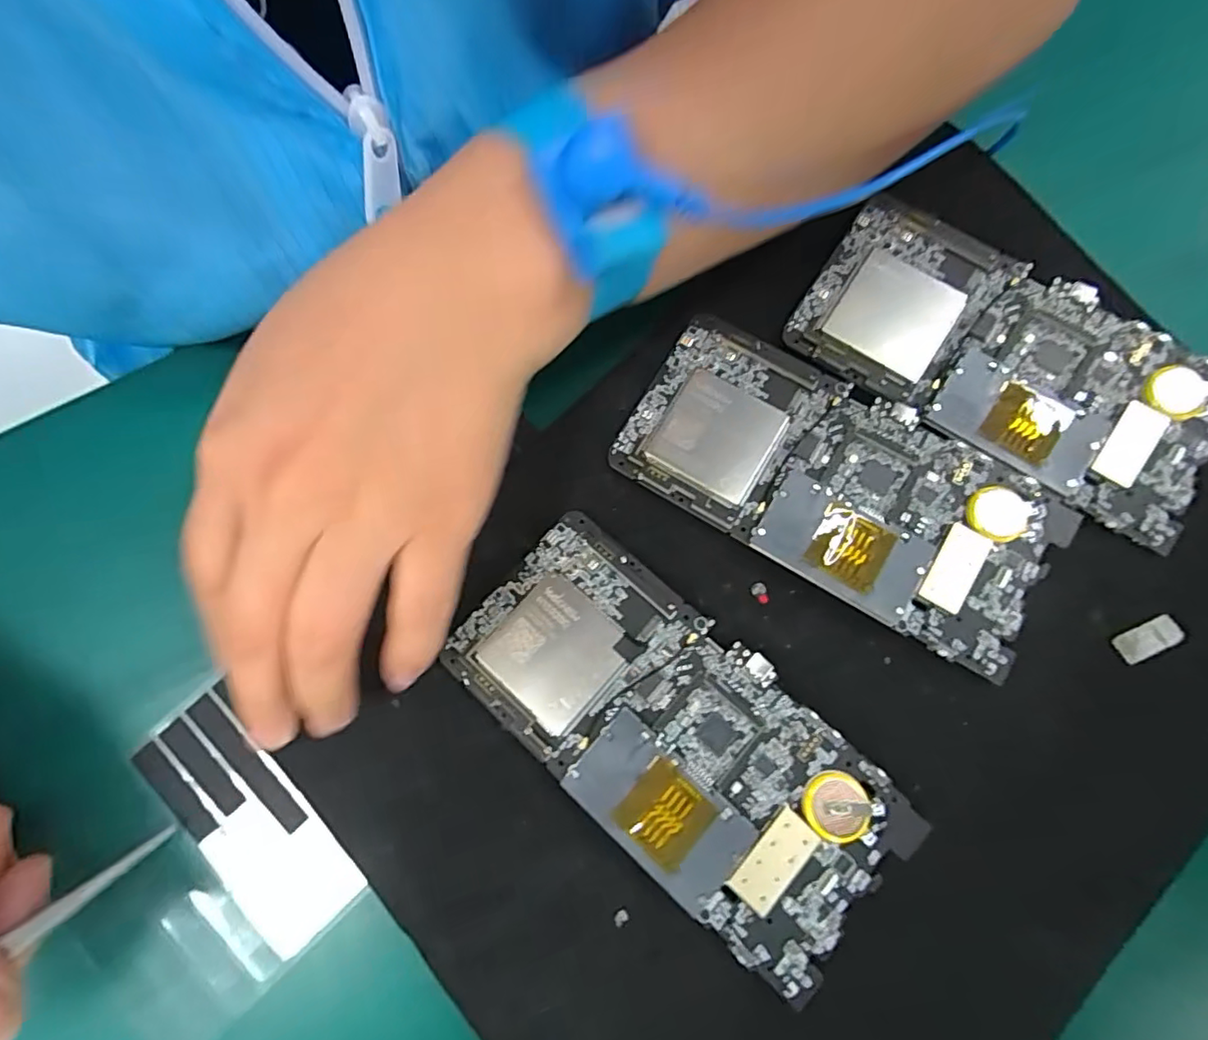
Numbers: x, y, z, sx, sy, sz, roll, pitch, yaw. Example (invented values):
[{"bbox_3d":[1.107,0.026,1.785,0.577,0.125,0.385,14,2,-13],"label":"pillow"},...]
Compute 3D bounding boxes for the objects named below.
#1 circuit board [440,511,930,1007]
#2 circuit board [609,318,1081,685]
[{"bbox_3d":[0.021,0.070,0.198,0.148,0.012,0.071,42,82,4],"label":"circuit board"},{"bbox_3d":[0.082,-0.015,0.215,0.151,0.010,0.071,32,81,2],"label":"circuit board"}]

